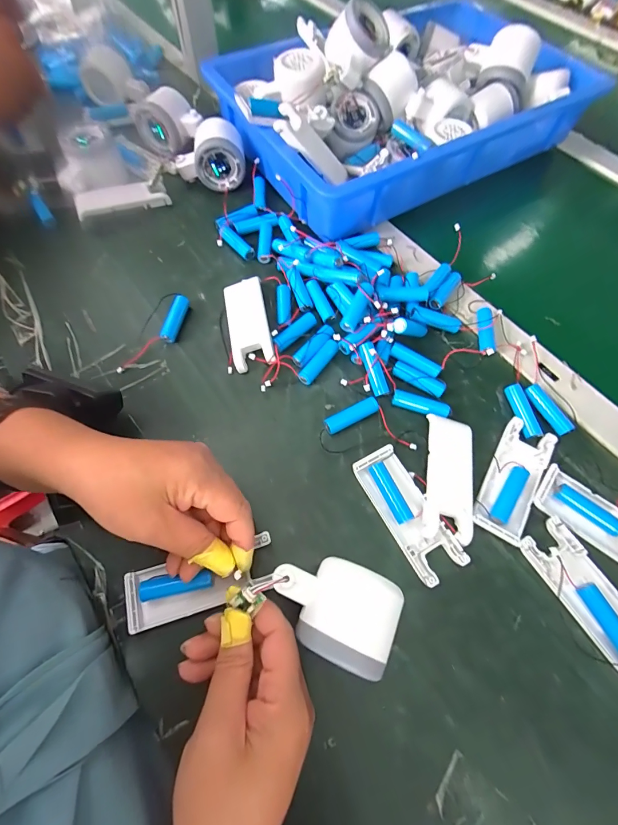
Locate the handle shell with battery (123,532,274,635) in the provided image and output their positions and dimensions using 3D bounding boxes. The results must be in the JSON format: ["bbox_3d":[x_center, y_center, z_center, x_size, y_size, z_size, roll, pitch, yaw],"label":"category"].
[{"bbox_3d":[-0.078,0.122,0.263,0.105,0.016,0.039,-14,66,-9],"label":"handle shell with battery"}]

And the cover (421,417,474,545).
[{"bbox_3d":[0.116,0.053,0.301,0.040,0.015,0.100,10,66,4],"label":"cover"}]

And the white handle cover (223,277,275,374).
[{"bbox_3d":[-0.060,-0.089,0.362,0.039,0.018,0.099,-10,66,-5],"label":"white handle cover"}]

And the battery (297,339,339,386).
[{"bbox_3d":[0.009,-0.047,0.347,0.013,0.014,0.050,38,70,15],"label":"battery"}]

